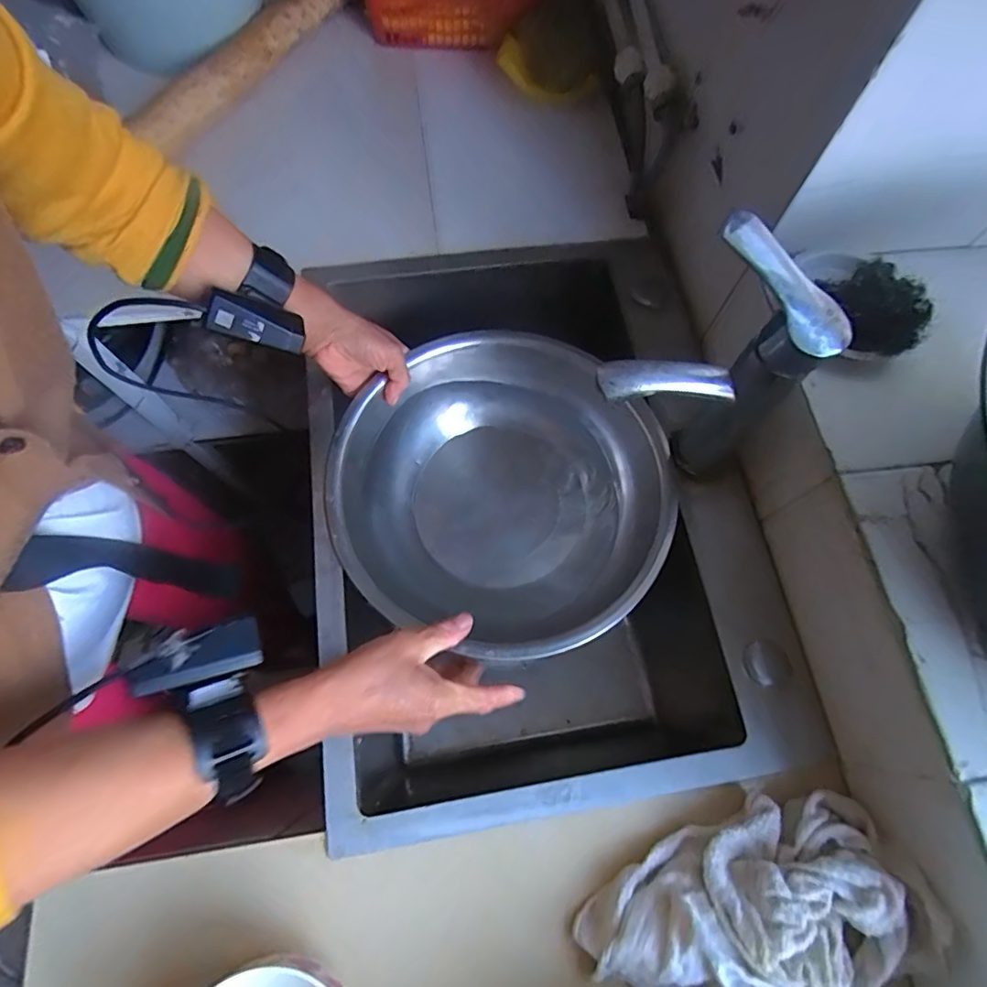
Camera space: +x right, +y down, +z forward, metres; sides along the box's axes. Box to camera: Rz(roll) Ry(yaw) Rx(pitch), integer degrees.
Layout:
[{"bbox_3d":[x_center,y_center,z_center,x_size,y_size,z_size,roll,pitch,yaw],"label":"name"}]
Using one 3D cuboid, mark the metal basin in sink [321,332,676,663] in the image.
[{"bbox_3d":[0.000,-0.005,0.530,0.303,0.082,0.287,1,69,-1],"label":"metal basin in sink"}]

